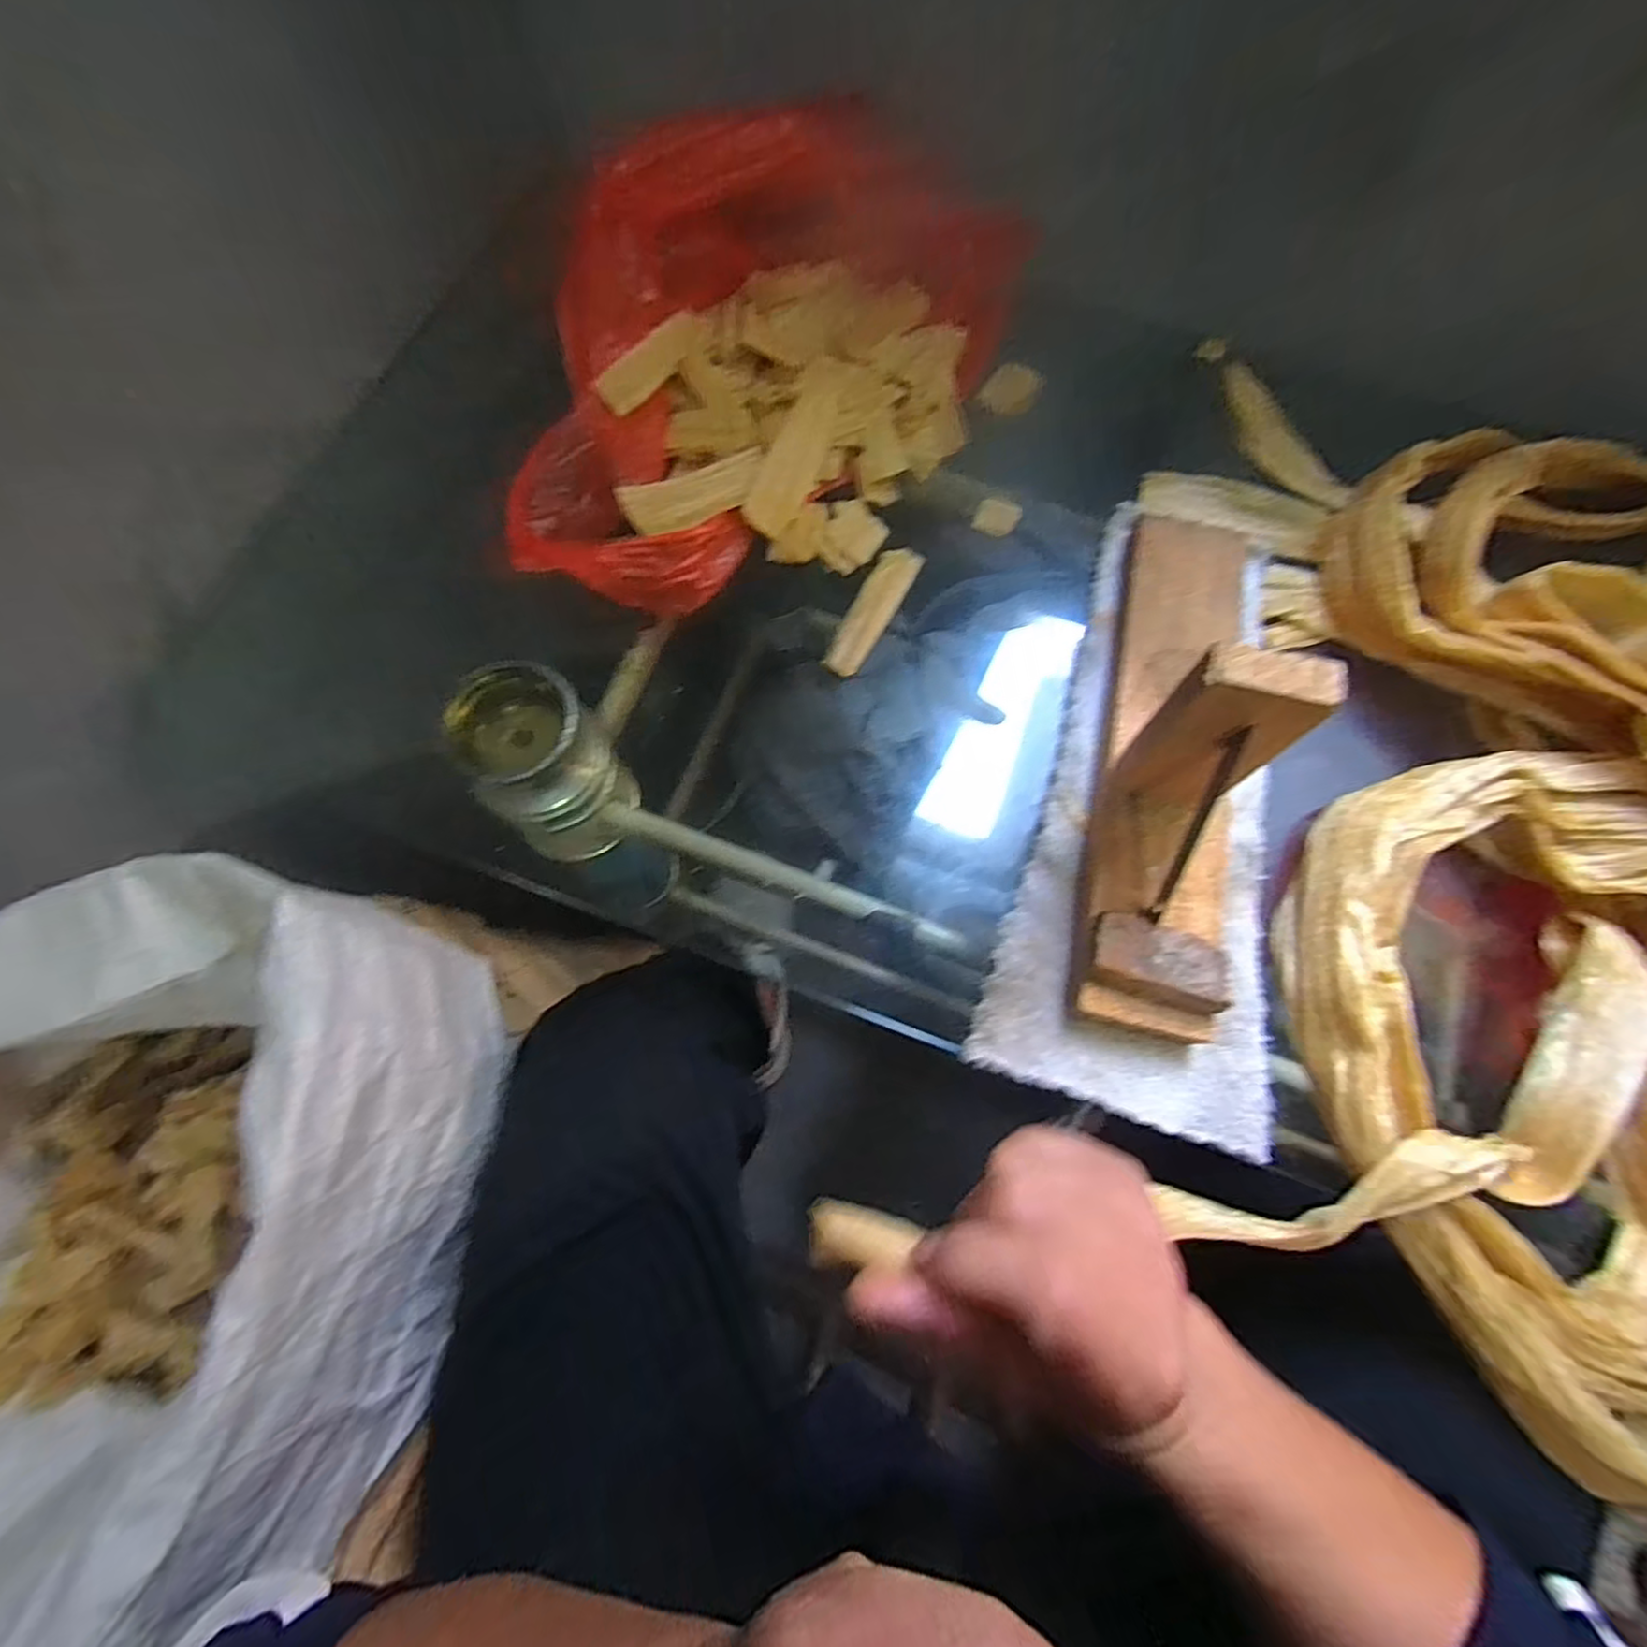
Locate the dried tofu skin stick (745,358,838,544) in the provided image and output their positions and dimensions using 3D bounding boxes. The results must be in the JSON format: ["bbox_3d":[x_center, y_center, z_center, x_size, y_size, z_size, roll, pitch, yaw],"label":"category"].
[{"bbox_3d":[-0.015,-0.215,0.399,0.033,0.008,0.107,23,84,-28],"label":"dried tofu skin stick"}]

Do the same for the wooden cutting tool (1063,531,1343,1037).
[{"bbox_3d":[0.175,-0.049,0.306,0.072,0.118,0.276,16,72,4],"label":"wooden cutting tool"}]

